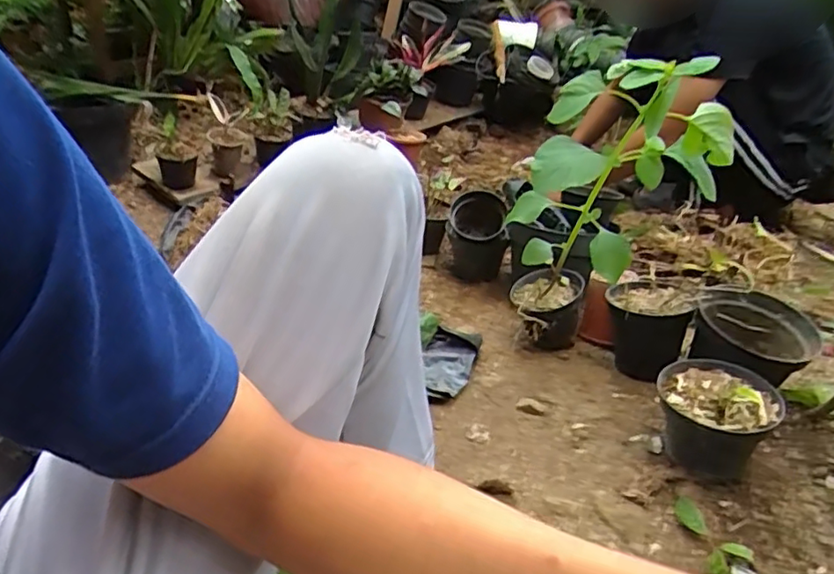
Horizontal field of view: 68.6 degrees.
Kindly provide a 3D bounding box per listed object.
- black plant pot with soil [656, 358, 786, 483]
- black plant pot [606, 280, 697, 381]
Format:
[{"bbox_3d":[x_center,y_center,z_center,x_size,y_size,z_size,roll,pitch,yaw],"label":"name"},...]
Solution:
[{"bbox_3d":[0.387,0.177,0.821,0.134,0.123,0.138,1,37,-1],"label":"black plant pot with soil"},{"bbox_3d":[0.371,0.065,1.006,0.131,0.133,0.128,19,40,22],"label":"black plant pot"}]

